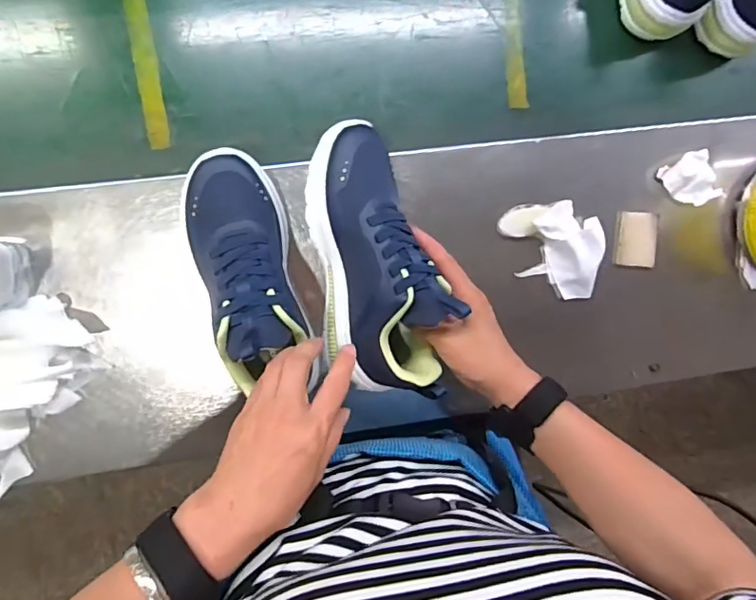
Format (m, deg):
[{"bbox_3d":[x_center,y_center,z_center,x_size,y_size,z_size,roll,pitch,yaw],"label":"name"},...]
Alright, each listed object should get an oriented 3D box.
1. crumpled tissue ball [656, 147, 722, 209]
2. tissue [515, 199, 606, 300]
[{"bbox_3d":[0.316,-0.120,0.537,0.063,0.035,0.053,-18,99,-5],"label":"crumpled tissue ball"},{"bbox_3d":[0.186,-0.049,0.523,0.075,0.038,0.089,12,95,-8],"label":"tissue"}]

